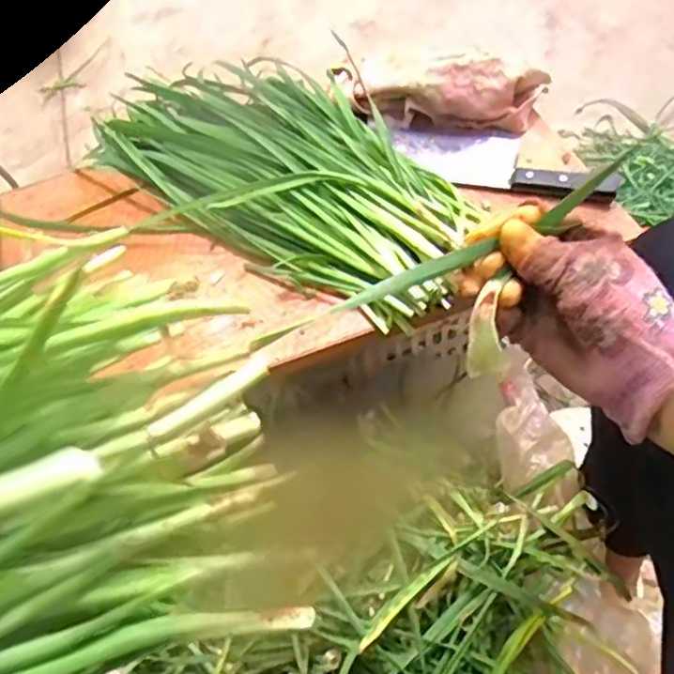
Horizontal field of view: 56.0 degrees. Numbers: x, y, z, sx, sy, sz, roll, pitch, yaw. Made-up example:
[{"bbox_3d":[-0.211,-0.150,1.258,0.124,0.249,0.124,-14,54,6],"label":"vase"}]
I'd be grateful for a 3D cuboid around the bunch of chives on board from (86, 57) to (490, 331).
[{"bbox_3d":[-0.058,-0.197,0.682,0.499,0.070,0.230,36,69,24],"label":"bunch of chives on board"}]

